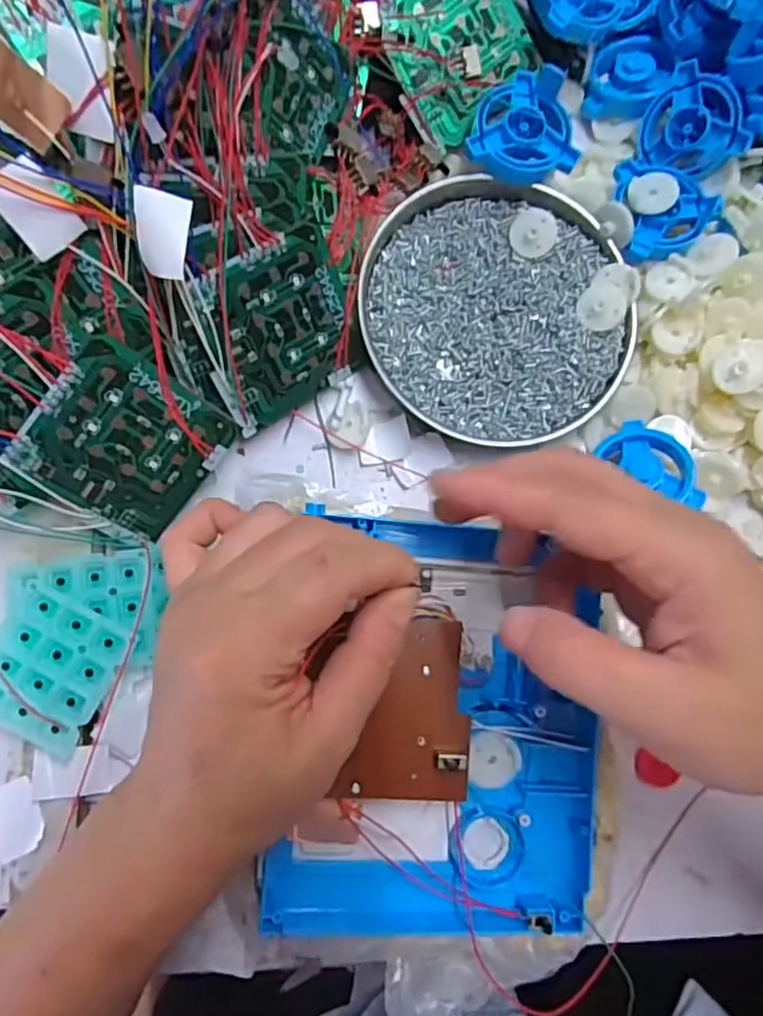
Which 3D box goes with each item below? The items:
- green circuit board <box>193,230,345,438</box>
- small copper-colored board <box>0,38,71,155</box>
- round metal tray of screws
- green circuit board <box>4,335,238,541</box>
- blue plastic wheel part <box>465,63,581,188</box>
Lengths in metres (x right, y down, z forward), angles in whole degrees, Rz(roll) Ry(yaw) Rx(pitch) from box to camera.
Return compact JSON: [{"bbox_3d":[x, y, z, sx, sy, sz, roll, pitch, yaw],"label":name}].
[{"bbox_3d":[-0.046,-0.078,0.299,0.067,0.005,0.071,-28,125,-19],"label":"green circuit board"},{"bbox_3d":[-0.118,-0.133,0.216,0.021,0.028,0.004,-47,55,10],"label":"small copper-colored board"},{"bbox_3d":[0.057,-0.099,0.332,0.129,0.026,0.134,1,82,-6],"label":"round metal tray of screws"},{"bbox_3d":[-0.109,-0.026,0.283,0.071,0.004,0.068,34,97,-33],"label":"green circuit board"},{"bbox_3d":[0.067,-0.189,0.325,0.052,0.013,0.054,-9,89,-7],"label":"blue plastic wheel part"}]

